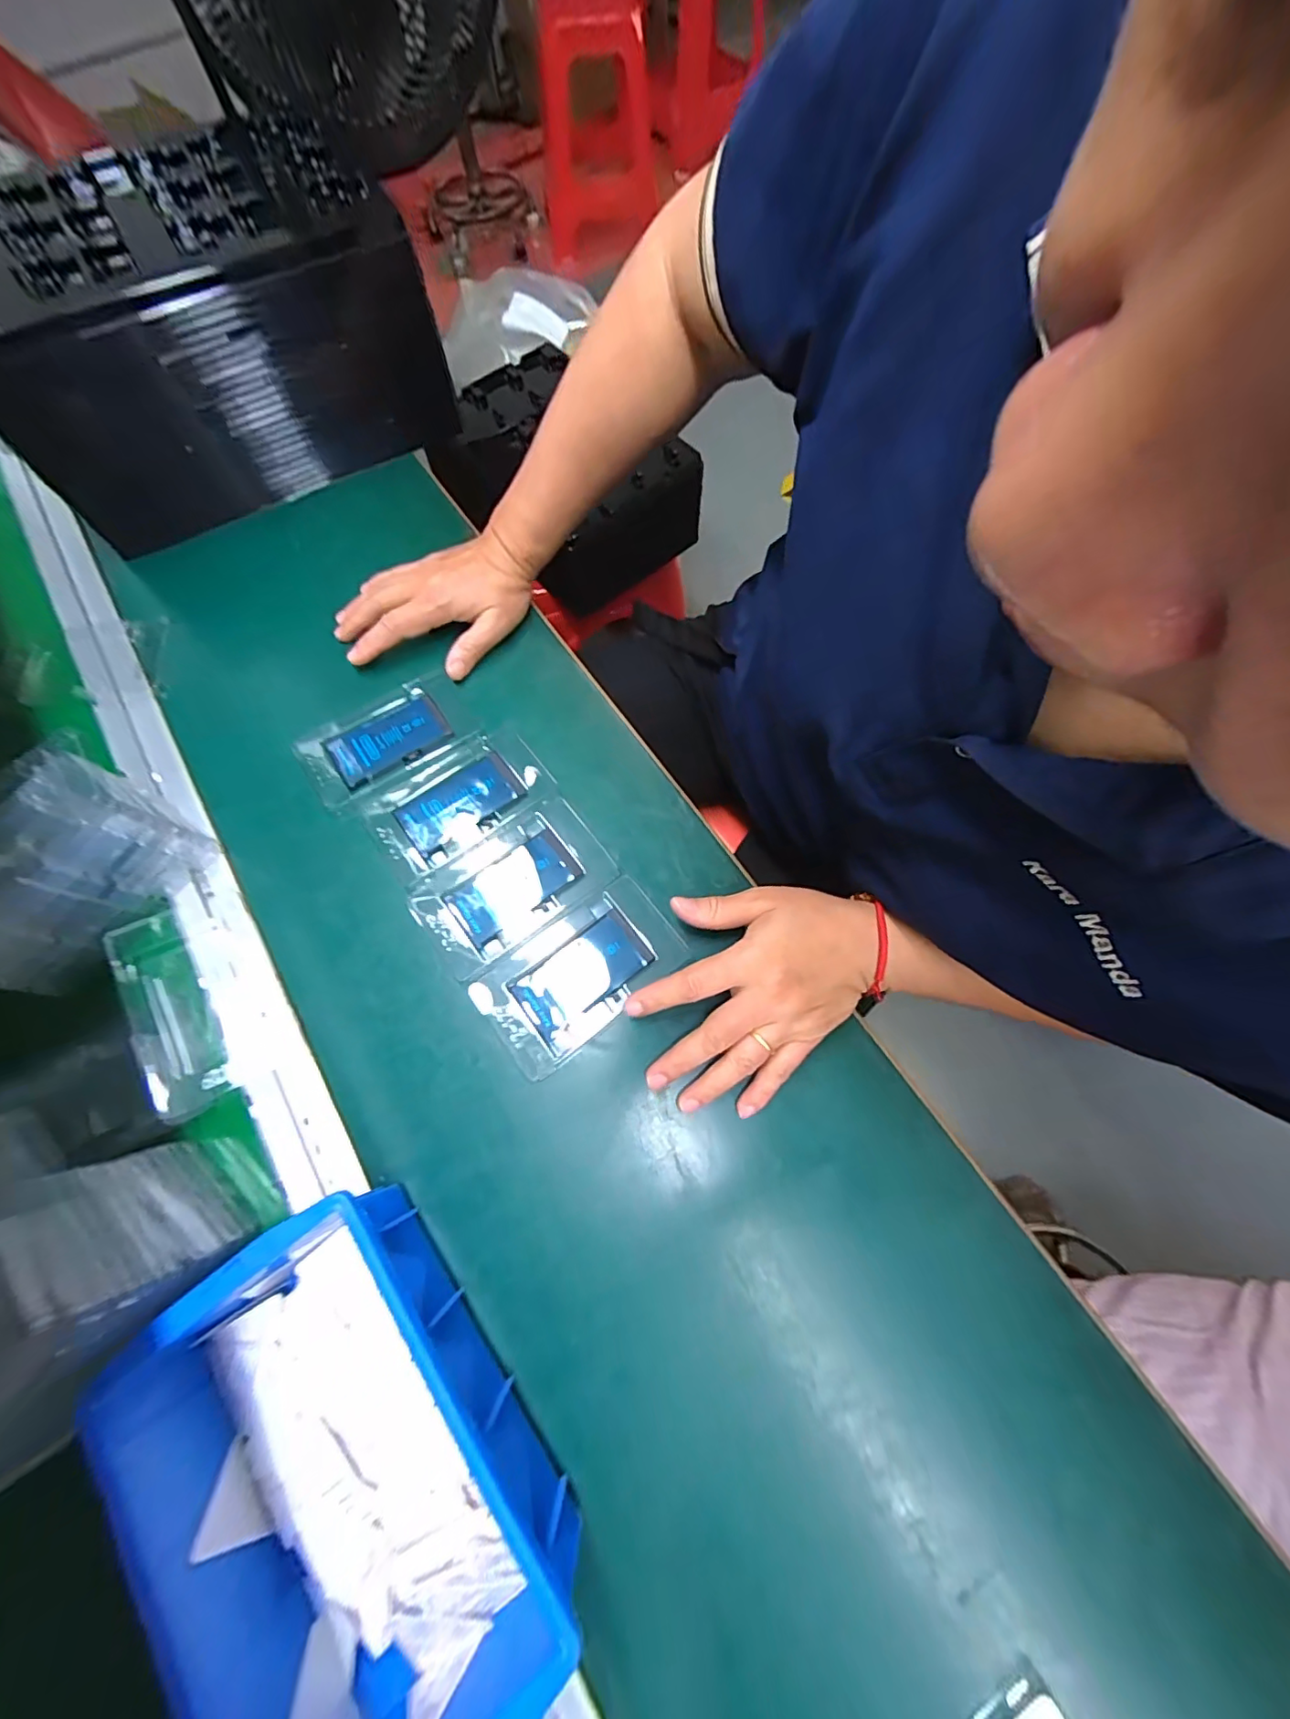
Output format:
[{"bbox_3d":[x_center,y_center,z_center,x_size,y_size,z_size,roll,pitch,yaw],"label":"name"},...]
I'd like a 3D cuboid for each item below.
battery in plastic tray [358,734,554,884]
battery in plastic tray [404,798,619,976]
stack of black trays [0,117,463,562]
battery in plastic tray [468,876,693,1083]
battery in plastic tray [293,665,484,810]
[{"bbox_3d":[-0.134,-0.043,0.400,0.125,0.006,0.072,-36,75,-12],"label":"battery in plastic tray"},{"bbox_3d":[-0.090,0.015,0.377,0.126,0.007,0.074,-35,74,-11],"label":"battery in plastic tray"},{"bbox_3d":[-0.384,-0.459,0.479,0.319,0.141,0.218,-33,74,-11],"label":"stack of black trays"},{"bbox_3d":[-0.041,0.071,0.356,0.126,0.010,0.074,-36,75,-12],"label":"battery in plastic tray"},{"bbox_3d":[-0.196,-0.094,0.420,0.123,0.009,0.070,-33,74,-11],"label":"battery in plastic tray"}]

